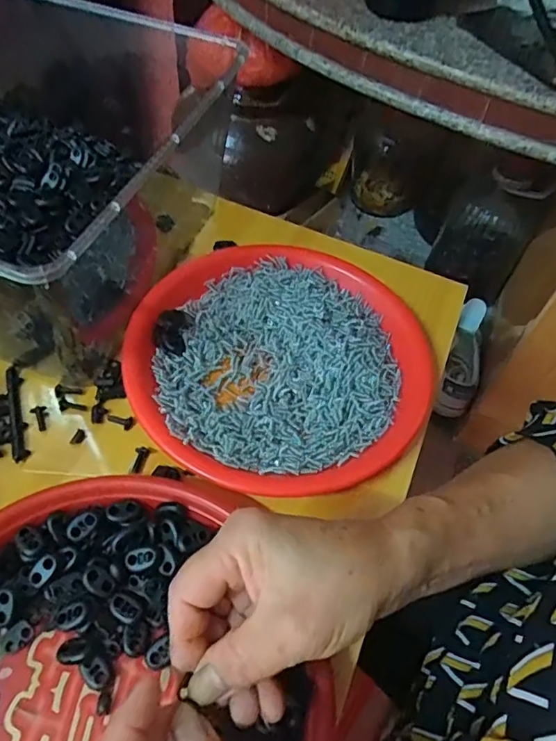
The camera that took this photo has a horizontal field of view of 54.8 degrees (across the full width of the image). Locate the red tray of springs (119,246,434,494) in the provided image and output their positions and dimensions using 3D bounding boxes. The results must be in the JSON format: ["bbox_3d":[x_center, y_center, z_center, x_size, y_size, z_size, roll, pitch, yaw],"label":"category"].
[{"bbox_3d":[0.002,-0.012,0.411,0.223,0.025,0.215,3,55,-4],"label":"red tray of springs"}]

